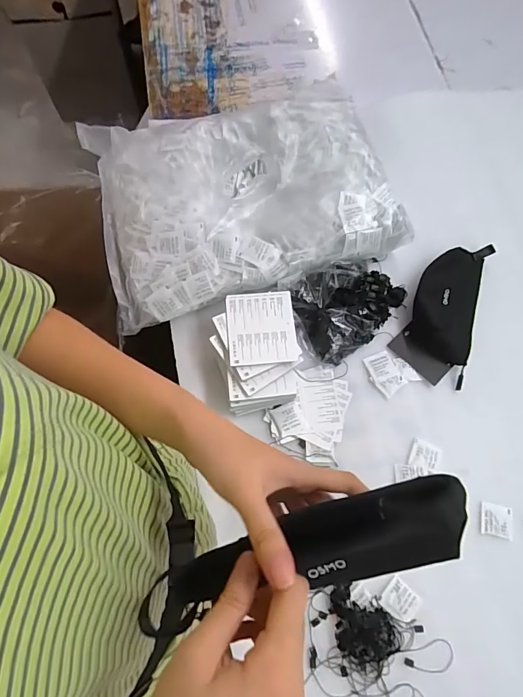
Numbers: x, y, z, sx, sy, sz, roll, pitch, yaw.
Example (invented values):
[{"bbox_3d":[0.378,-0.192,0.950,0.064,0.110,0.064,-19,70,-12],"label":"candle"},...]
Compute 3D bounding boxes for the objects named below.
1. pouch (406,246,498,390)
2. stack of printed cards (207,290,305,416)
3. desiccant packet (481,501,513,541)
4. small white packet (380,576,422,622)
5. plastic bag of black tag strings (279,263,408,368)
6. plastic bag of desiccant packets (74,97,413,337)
[{"bbox_3d":[0.288,-0.071,0.615,0.103,0.040,0.244,18,71,6],"label":"pouch"},{"bbox_3d":[-0.006,0.005,0.559,0.113,0.057,0.158,-9,70,-4],"label":"stack of printed cards"},{"bbox_3d":[0.307,0.225,0.518,0.040,0.004,0.040,11,70,3],"label":"desiccant packet"},{"bbox_3d":[0.170,0.307,0.482,0.043,0.004,0.037,41,75,13],"label":"small white packet"},{"bbox_3d":[0.133,-0.064,0.593,0.171,0.055,0.140,-18,71,-7],"label":"plastic bag of black tag strings"},{"bbox_3d":[-0.032,-0.249,0.646,0.457,0.096,0.349,-15,71,-6],"label":"plastic bag of desiccant packets"}]

